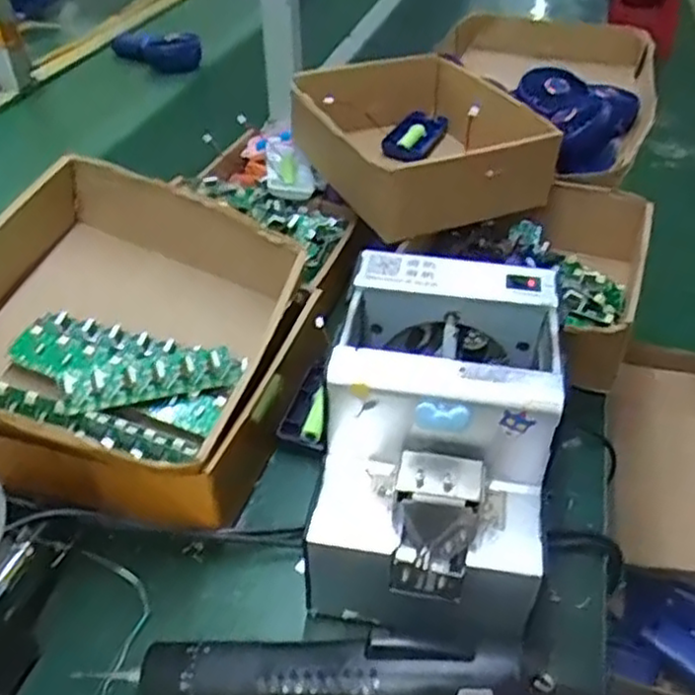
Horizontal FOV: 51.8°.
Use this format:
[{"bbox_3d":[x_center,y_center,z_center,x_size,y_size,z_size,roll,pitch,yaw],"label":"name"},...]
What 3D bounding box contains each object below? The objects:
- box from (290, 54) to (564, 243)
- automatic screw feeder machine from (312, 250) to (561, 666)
[{"bbox_3d":[0.066,-0.199,0.675,0.193,0.072,0.230,-20,43,-21],"label":"box"},{"bbox_3d":[0.052,0.061,0.424,0.122,0.147,0.186,7,40,9],"label":"automatic screw feeder machine"}]

